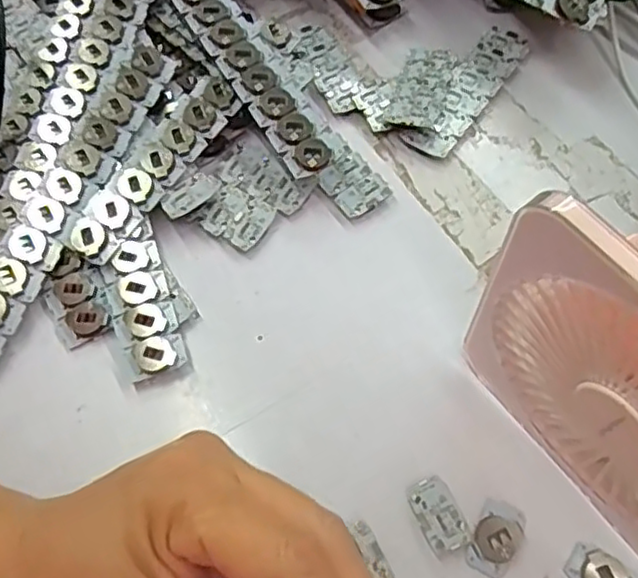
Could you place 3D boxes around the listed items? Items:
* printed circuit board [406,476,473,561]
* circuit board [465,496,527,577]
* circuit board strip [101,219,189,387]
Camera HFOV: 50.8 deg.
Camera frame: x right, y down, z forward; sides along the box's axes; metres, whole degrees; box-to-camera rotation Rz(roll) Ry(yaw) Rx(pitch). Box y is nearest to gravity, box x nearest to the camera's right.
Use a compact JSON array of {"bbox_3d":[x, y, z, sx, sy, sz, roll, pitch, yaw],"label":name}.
[{"bbox_3d":[0.051,0.096,0.285,0.018,0.004,0.031,-23,63,-10],"label":"printed circuit board"},{"bbox_3d":[0.076,0.104,0.282,0.019,0.004,0.031,30,67,16],"label":"circuit board"},{"bbox_3d":[-0.088,0.008,0.332,0.029,0.013,0.075,-18,63,-8],"label":"circuit board strip"}]

